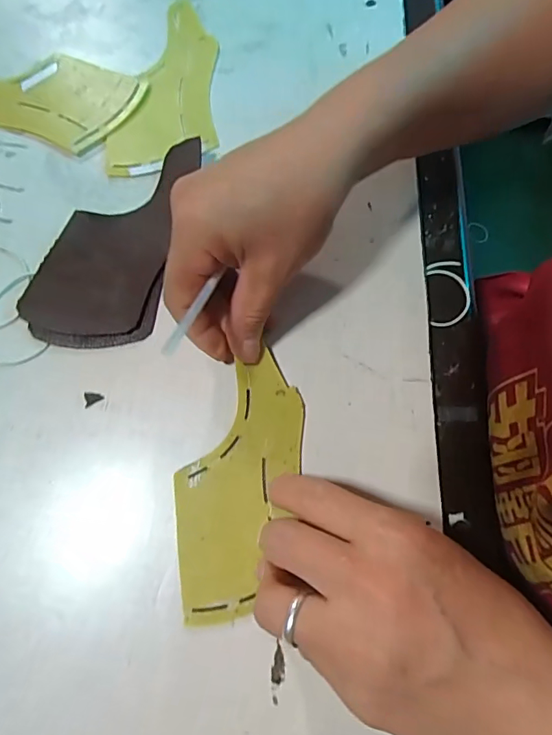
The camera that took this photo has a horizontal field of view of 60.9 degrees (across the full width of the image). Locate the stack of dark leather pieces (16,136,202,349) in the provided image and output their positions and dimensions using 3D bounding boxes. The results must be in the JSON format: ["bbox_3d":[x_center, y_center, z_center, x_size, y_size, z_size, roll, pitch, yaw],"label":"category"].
[{"bbox_3d":[-0.102,-0.081,0.293,0.076,0.011,0.143,13,74,4],"label":"stack of dark leather pieces"}]

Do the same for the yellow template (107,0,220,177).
[{"bbox_3d":[-0.079,-0.203,0.334,0.071,0.004,0.151,-2,73,0],"label":"yellow template"}]

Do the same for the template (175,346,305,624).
[{"bbox_3d":[-0.021,0.060,0.253,0.054,0.006,0.137,16,74,5],"label":"template"}]

